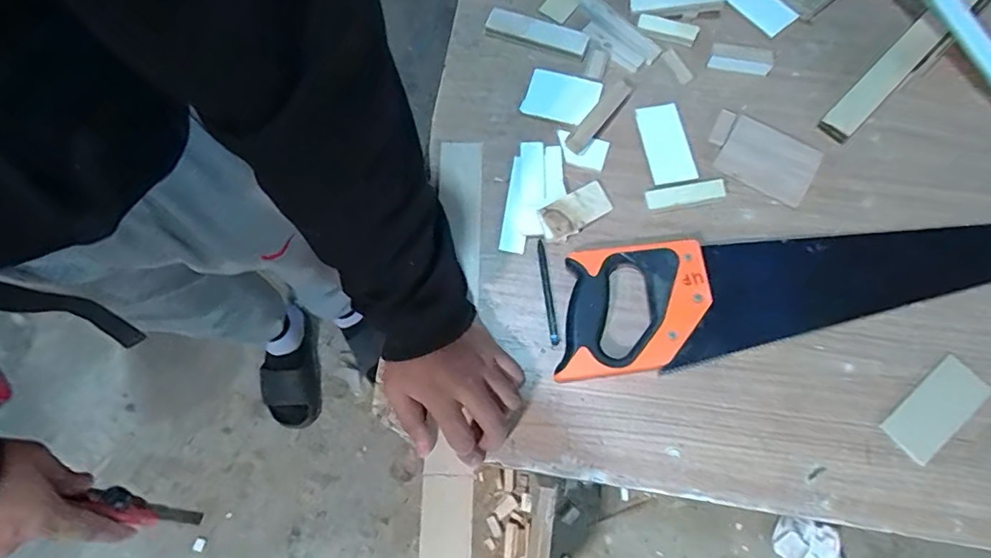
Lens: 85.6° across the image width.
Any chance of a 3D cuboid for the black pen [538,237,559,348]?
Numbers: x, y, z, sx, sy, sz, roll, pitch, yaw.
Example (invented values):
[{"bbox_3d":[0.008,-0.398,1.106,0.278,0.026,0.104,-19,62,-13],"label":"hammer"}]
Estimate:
[{"bbox_3d":[0.050,0.012,0.502,0.009,0.006,0.099,-6,73,1],"label":"black pen"}]

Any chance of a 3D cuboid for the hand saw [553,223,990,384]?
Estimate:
[{"bbox_3d":[0.308,0.005,0.488,0.502,0.020,0.114,-7,73,0],"label":"hand saw"}]

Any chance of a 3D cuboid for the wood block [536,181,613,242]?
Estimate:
[{"bbox_3d":[0.076,-0.066,0.515,0.073,0.009,0.036,-34,75,-8],"label":"wood block"}]

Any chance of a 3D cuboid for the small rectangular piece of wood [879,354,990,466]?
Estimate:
[{"bbox_3d":[0.378,0.110,0.457,0.097,0.006,0.044,-38,78,-10],"label":"small rectangular piece of wood"}]

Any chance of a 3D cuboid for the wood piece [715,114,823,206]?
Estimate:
[{"bbox_3d":[0.267,-0.116,0.525,0.087,0.007,0.067,32,77,11],"label":"wood piece"}]

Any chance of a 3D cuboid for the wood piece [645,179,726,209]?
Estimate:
[{"bbox_3d":[0.183,-0.082,0.516,0.074,0.007,0.020,-11,73,-1],"label":"wood piece"}]

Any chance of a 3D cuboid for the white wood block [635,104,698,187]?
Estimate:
[{"bbox_3d":[0.171,-0.137,0.538,0.042,0.005,0.087,-9,73,0],"label":"white wood block"}]

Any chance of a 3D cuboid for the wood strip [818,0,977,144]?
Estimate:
[{"bbox_3d":[0.491,-0.303,0.559,0.449,0.015,0.031,-45,66,-6],"label":"wood strip"}]

